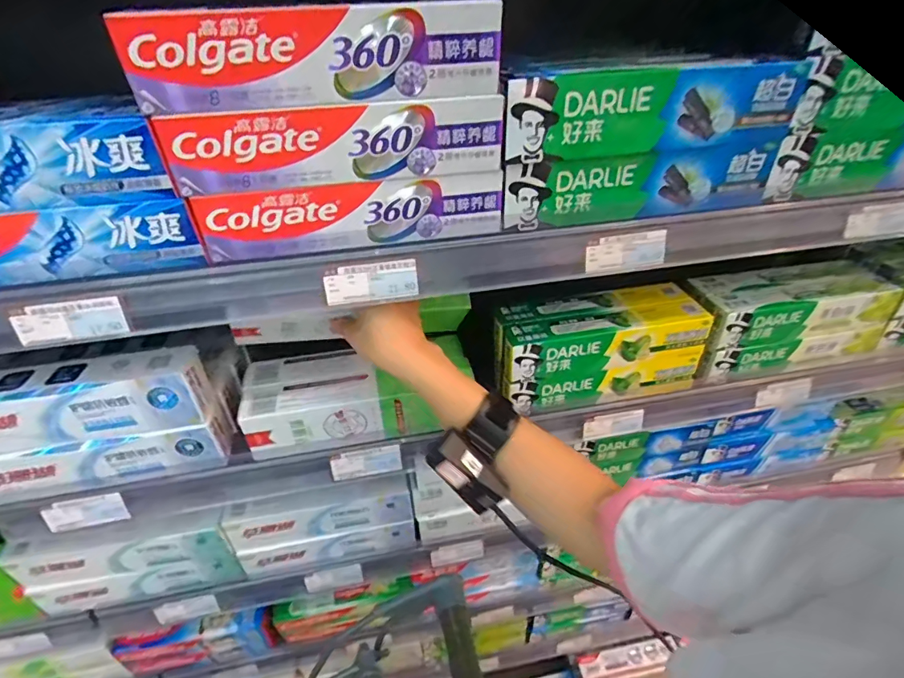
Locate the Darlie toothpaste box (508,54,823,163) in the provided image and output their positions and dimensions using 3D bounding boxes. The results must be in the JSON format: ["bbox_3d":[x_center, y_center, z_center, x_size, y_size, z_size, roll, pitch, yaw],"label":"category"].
[{"bbox_3d":[0.154,-0.177,0.359,0.247,0.053,0.045,-11,38,-13],"label":"Darlie toothpaste box"}]

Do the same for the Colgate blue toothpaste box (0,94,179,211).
[{"bbox_3d":[-0.300,-0.121,0.309,0.216,0.059,0.054,-8,37,-8],"label":"Colgate blue toothpaste box"}]

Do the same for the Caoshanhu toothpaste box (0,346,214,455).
[{"bbox_3d":[-0.347,0.056,0.429,0.222,0.061,0.049,-7,37,-7],"label":"Caoshanhu toothpaste box"}]

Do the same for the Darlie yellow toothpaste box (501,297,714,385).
[{"bbox_3d":[0.171,-0.002,0.523,0.227,0.048,0.051,-10,38,-12],"label":"Darlie yellow toothpaste box"}]

